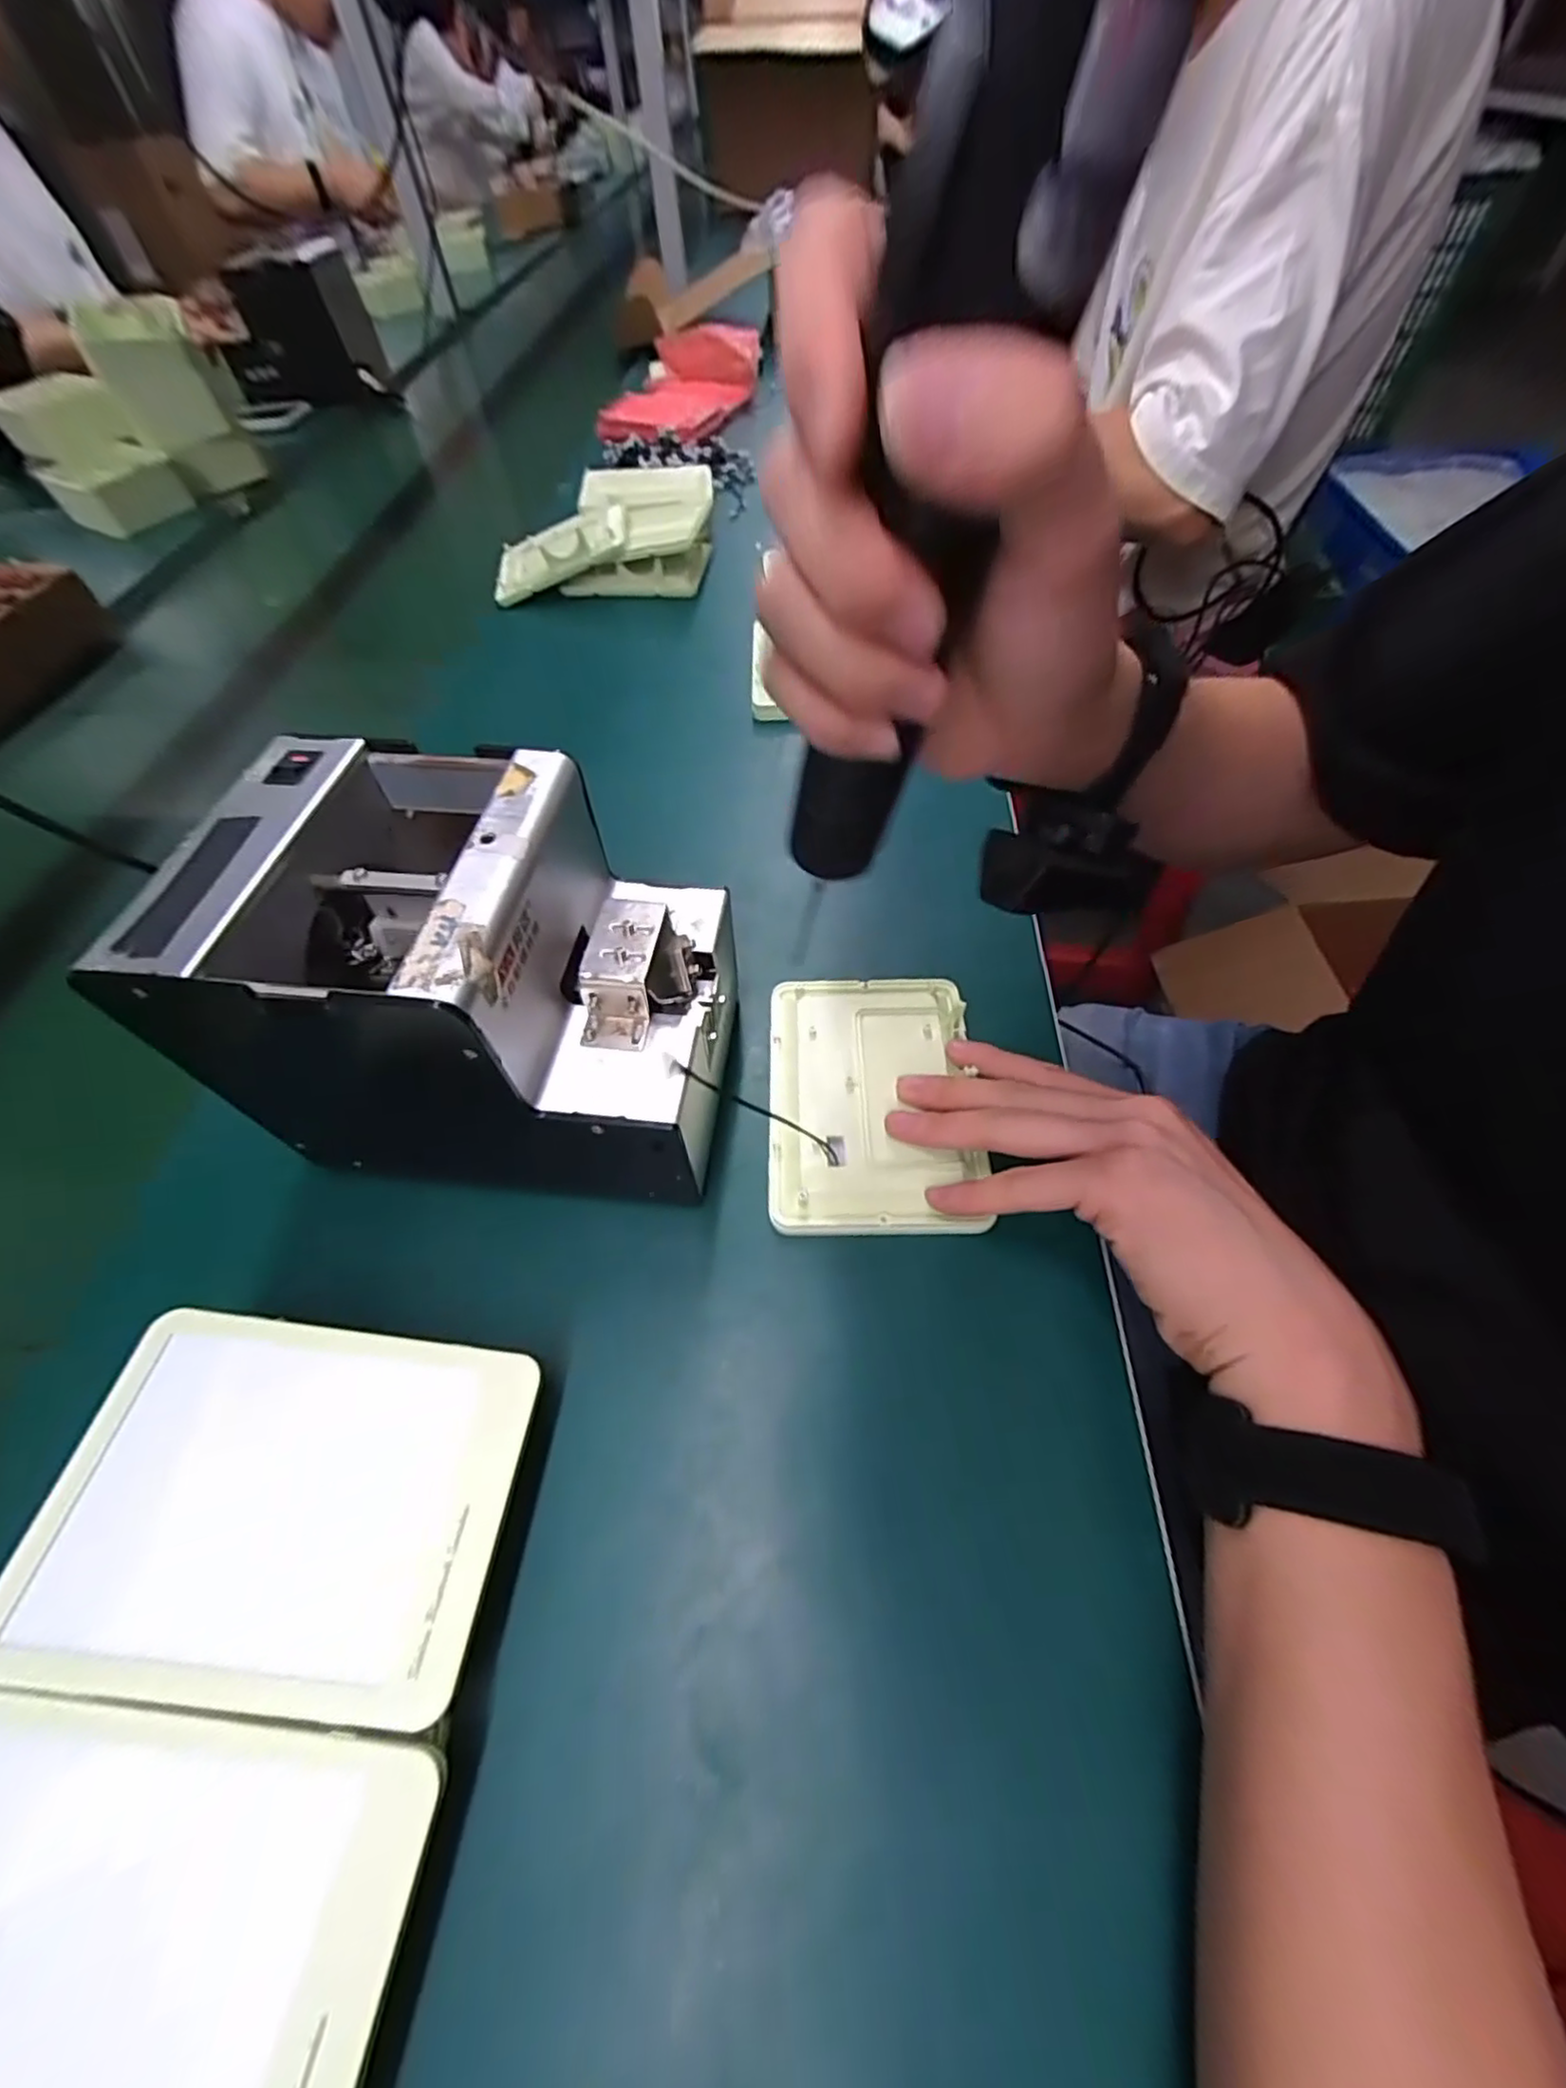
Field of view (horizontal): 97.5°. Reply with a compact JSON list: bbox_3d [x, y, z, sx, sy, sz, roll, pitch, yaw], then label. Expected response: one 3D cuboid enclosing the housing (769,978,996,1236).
[{"bbox_3d":[0.042,0.021,0.331,0.095,0.016,0.135,-1,58,1],"label":"housing"}]

